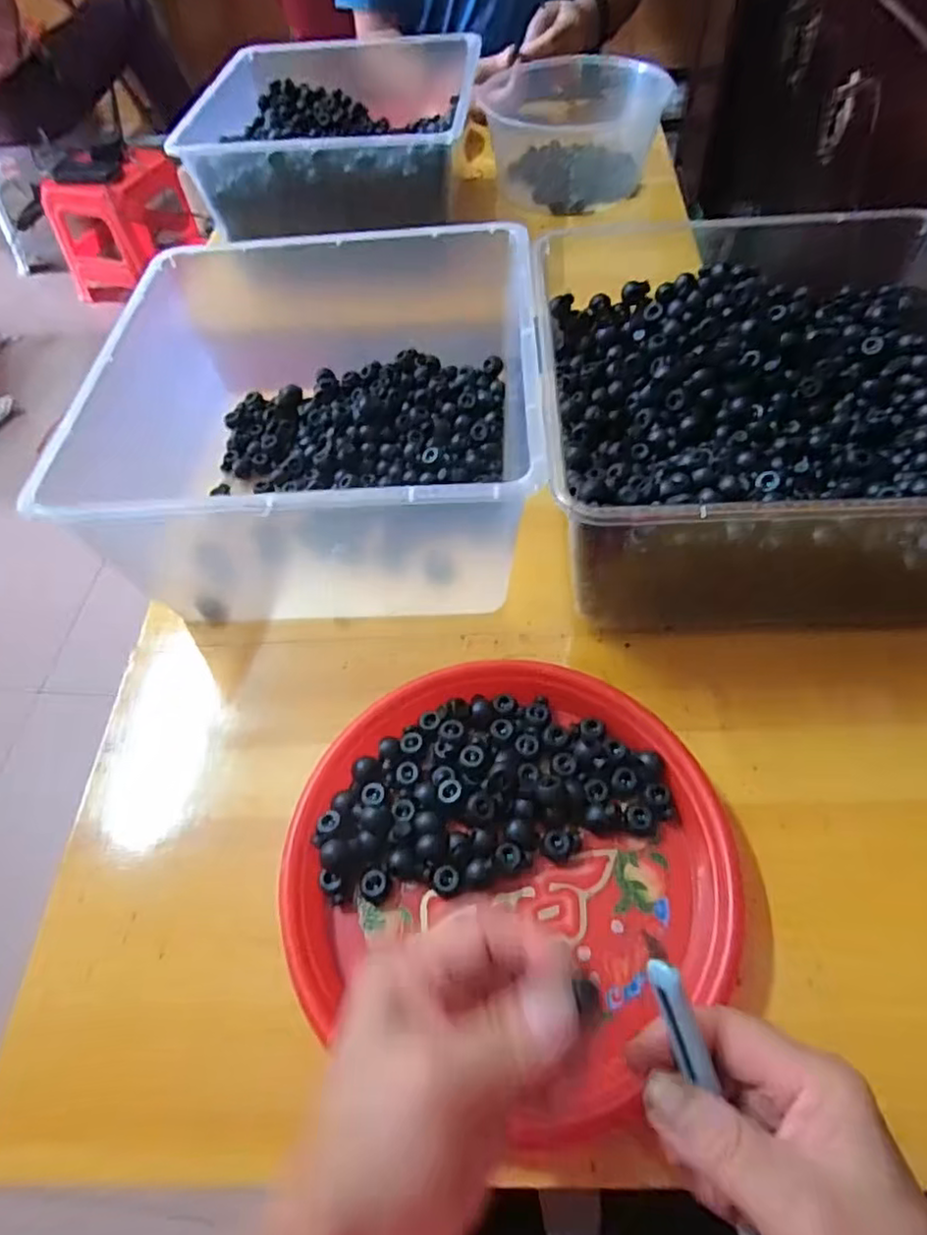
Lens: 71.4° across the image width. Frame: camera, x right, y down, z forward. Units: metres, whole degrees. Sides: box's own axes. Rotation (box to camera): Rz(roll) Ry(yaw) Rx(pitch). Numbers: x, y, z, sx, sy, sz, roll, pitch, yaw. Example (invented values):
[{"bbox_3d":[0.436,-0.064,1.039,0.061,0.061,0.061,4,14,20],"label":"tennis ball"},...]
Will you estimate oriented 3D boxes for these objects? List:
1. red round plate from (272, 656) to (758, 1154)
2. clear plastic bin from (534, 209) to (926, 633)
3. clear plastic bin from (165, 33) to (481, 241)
[{"bbox_3d":[0.026,0.130,0.363,0.234,0.026,0.217,-2,56,3],"label":"red round plate"},{"bbox_3d":[0.212,-0.133,0.454,0.309,0.142,0.275,-4,56,2],"label":"clear plastic bin"},{"bbox_3d":[-0.138,-0.558,0.759,0.301,0.105,0.300,3,56,7],"label":"clear plastic bin"}]

